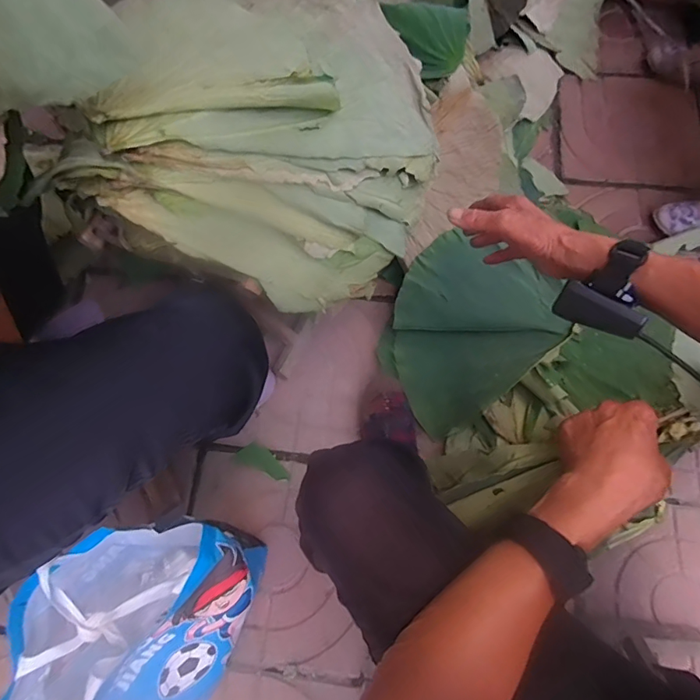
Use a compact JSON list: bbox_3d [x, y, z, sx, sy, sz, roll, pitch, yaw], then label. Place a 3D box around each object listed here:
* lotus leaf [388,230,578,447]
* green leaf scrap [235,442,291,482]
[{"bbox_3d":[0.186,-0.054,0.792,0.308,0.091,0.264,-39,73,-11],"label":"lotus leaf"},{"bbox_3d":[-0.145,0.190,0.801,0.097,0.006,0.038,24,73,10],"label":"green leaf scrap"}]

